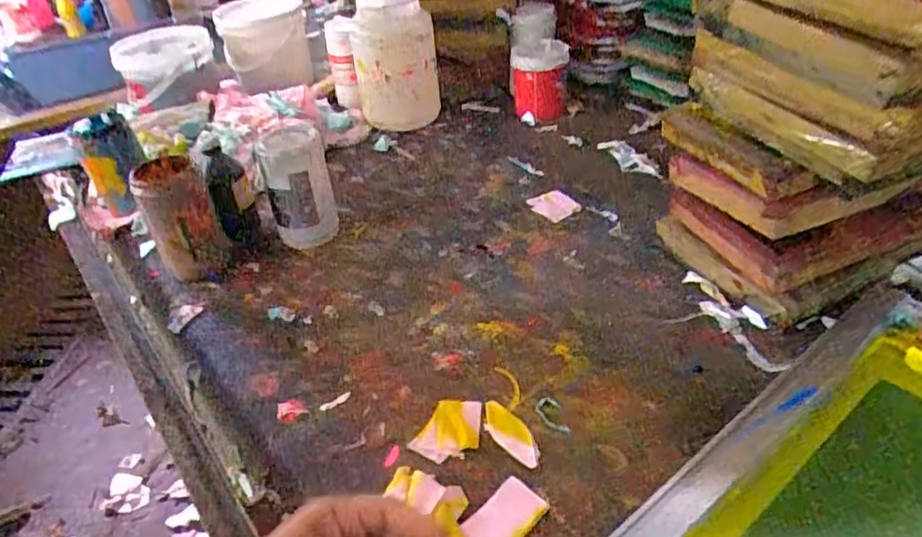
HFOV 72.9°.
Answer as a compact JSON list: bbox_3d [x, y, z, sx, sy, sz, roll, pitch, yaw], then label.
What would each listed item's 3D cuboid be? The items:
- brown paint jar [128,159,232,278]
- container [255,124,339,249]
[{"bbox_3d":[-0.400,-0.065,0.902,0.092,0.164,0.098,-25,41,-21],"label":"brown paint jar"},{"bbox_3d":[-0.250,-0.123,0.964,0.097,0.173,0.096,-18,39,-14],"label":"container"}]

